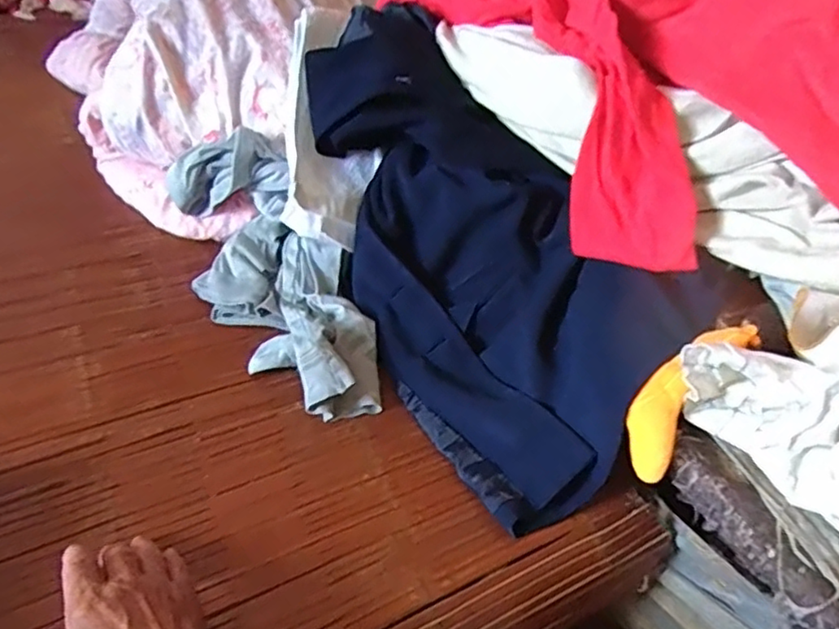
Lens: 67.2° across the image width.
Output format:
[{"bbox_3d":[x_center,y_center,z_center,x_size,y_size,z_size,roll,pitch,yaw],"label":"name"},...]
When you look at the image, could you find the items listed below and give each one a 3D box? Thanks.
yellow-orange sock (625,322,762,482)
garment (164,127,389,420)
[{"bbox_3d":[0.204,0.057,0.488,0.045,0.024,0.147,35,80,29],"label":"yellow-orange sock"},{"bbox_3d":[-0.153,-0.049,0.660,0.132,0.118,0.363,-24,68,-26],"label":"garment"}]

